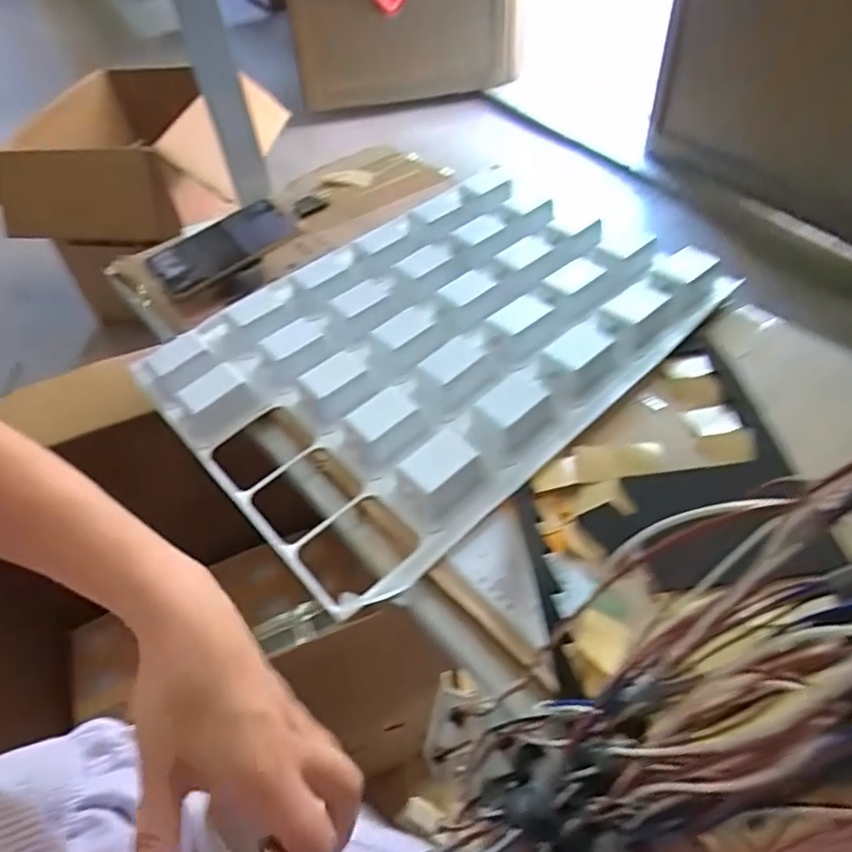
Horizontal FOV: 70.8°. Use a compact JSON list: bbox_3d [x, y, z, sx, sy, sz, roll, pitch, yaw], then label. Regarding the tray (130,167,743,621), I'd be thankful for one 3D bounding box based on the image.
[{"bbox_3d":[0.010,-0.094,0.581,0.479,0.043,0.357,-36,54,-23],"label":"tray"}]

